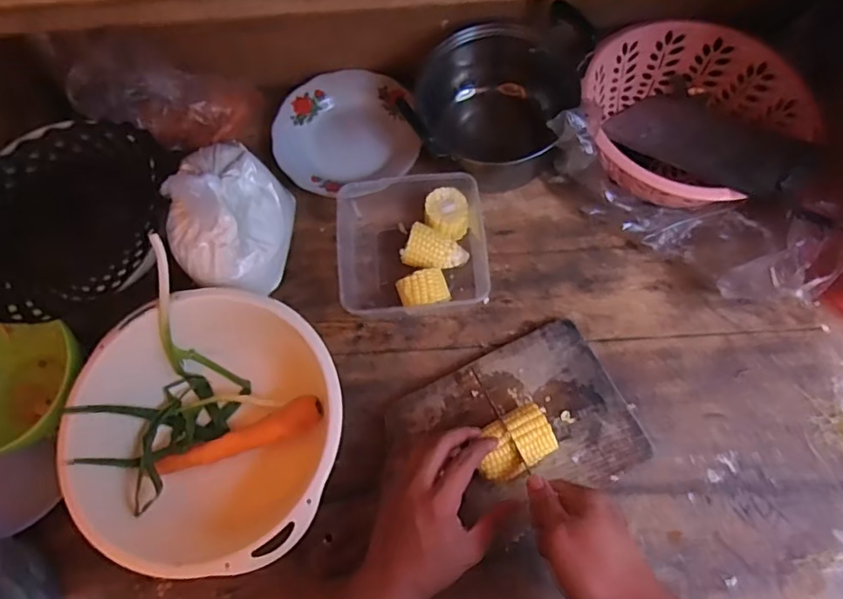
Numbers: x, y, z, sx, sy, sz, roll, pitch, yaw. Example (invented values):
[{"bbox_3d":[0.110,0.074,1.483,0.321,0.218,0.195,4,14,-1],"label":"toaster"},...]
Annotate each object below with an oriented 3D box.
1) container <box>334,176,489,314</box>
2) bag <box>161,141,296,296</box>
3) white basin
[{"bbox_3d":[-0.012,-0.065,0.631,0.159,0.055,0.159,-5,68,1],"label":"container"},{"bbox_3d":[-0.199,-0.088,0.584,0.082,0.179,0.150,7,69,5],"label":"bag"},{"bbox_3d":[-0.196,0.126,0.538,0.246,0.101,0.240,-1,68,2],"label":"white basin"}]

